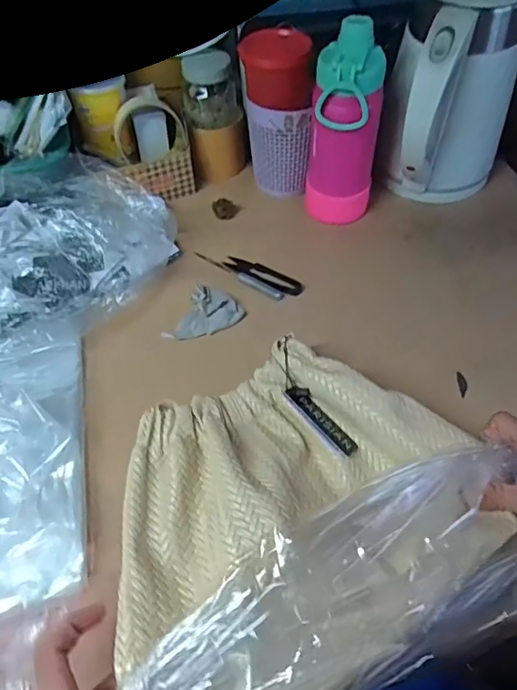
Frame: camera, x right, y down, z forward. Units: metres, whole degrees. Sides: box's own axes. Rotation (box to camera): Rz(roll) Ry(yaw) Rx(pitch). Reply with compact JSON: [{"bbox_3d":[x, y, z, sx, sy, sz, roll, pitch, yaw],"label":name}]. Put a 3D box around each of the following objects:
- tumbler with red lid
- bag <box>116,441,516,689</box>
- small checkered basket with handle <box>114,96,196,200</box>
[{"bbox_3d":[0.021,-0.266,0.603,0.075,0.167,0.077,-1,54,1],"label":"tumbler with red lid"},{"bbox_3d":[0.059,0.159,0.328,0.288,0.056,0.106,-24,57,-21],"label":"bag"},{"bbox_3d":[-0.128,-0.239,0.636,0.086,0.091,0.082,-19,56,-12],"label":"small checkered basket with handle"}]

